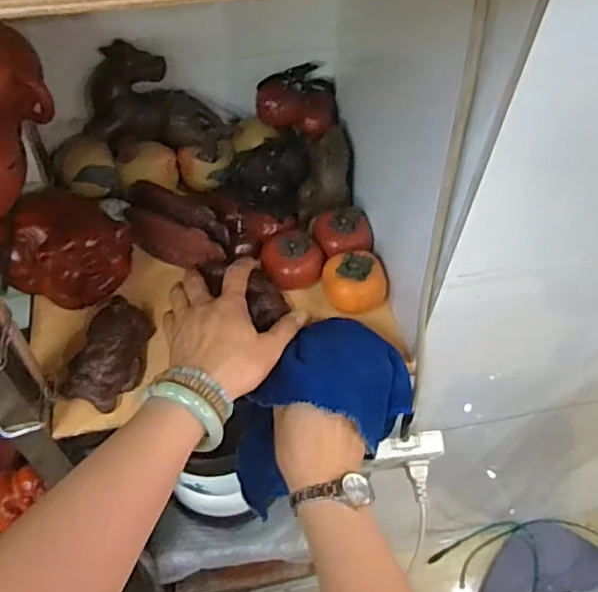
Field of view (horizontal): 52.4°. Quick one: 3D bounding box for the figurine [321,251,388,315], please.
[{"bbox_3d":[0.052,-0.013,0.572,0.062,0.043,0.054,9,54,4],"label":"figurine"}]

